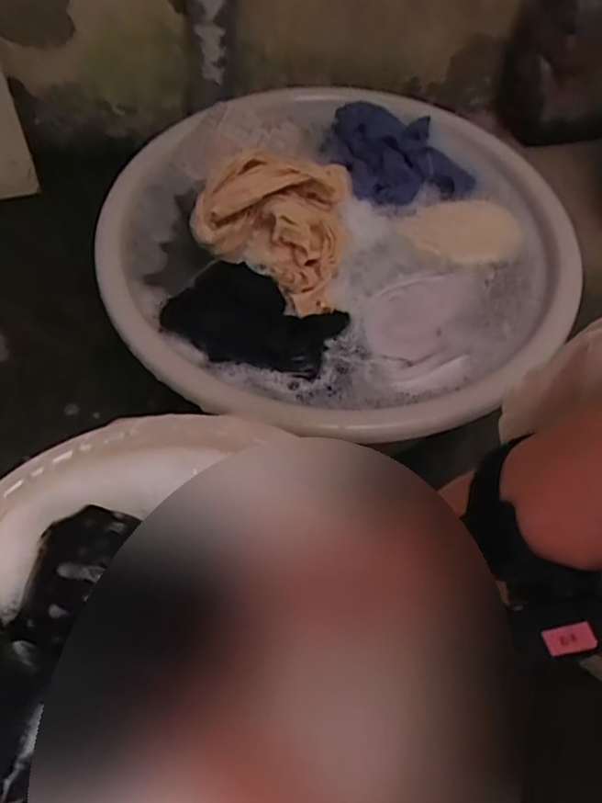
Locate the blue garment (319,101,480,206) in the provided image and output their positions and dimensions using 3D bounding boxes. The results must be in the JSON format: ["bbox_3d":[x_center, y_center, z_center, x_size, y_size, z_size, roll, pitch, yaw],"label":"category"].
[{"bbox_3d":[0.115,-0.296,0.737,0.152,0.038,0.151,2,55,-3],"label":"blue garment"}]

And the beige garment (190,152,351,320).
[{"bbox_3d":[-0.032,-0.184,0.639,0.162,0.061,0.192,5,57,-2],"label":"beige garment"}]

